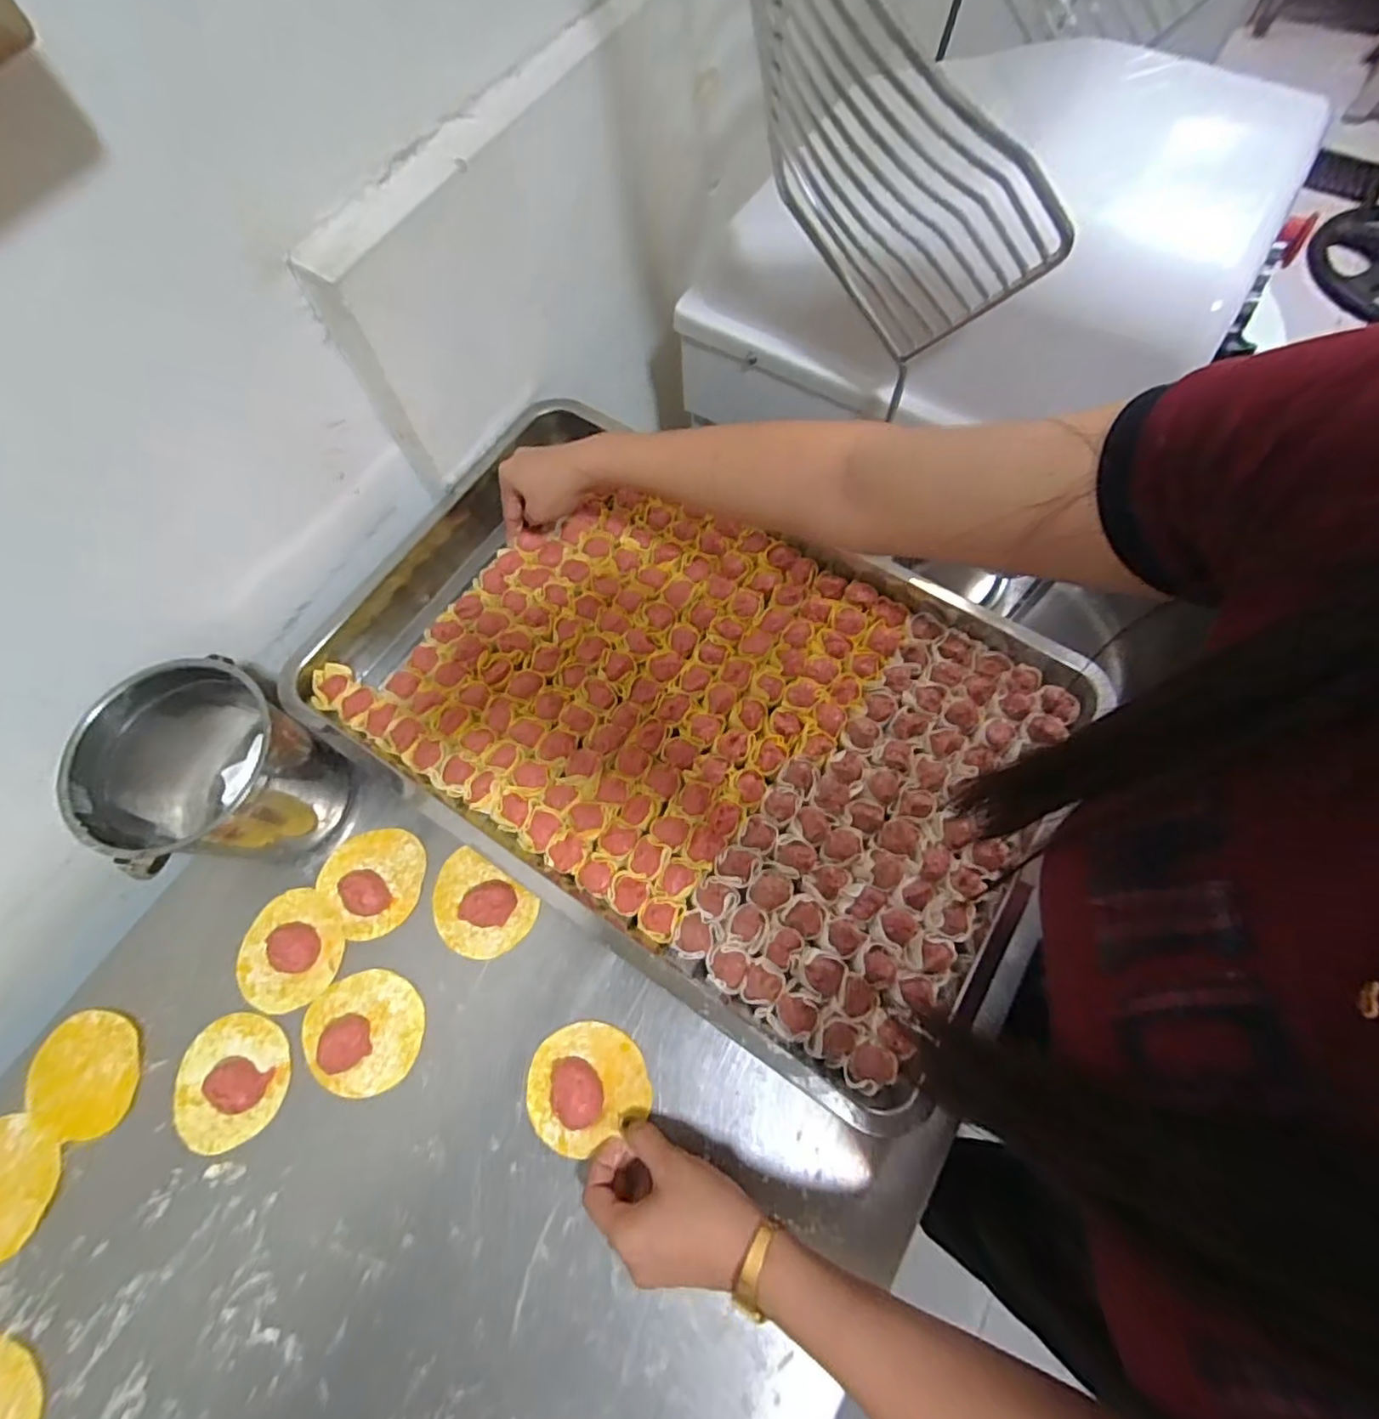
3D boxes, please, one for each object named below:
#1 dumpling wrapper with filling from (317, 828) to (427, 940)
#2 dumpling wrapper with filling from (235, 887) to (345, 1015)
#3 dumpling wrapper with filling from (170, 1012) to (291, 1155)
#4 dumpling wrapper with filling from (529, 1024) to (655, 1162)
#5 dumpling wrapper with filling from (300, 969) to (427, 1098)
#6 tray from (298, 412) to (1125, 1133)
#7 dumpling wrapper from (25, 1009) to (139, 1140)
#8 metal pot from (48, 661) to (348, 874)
[{"bbox_3d":[-0.256,0.135,0.518,0.080,0.023,0.081,-35,70,-13],"label":"dumpling wrapper with filling"},{"bbox_3d":[-0.319,0.191,0.503,0.078,0.015,0.083,-38,71,-14],"label":"dumpling wrapper with filling"},{"bbox_3d":[-0.342,0.272,0.467,0.085,0.019,0.084,0,66,1],"label":"dumpling wrapper with filling"},{"bbox_3d":[-0.073,0.259,0.443,0.082,0.024,0.074,-20,68,-8],"label":"dumpling wrapper with filling"},{"bbox_3d":[-0.247,0.241,0.481,0.088,0.010,0.082,0,66,1],"label":"dumpling wrapper with filling"},{"bbox_3d":[-0.016,-0.012,0.531,0.589,0.059,0.376,30,70,13],"label":"tray"},{"bbox_3d":[-0.452,0.271,0.479,0.082,0.004,0.083,-1,64,1],"label":"dumpling wrapper"},{"bbox_3d":[-0.359,0.050,0.492,0.116,0.146,0.132,34,71,14],"label":"metal pot"}]

